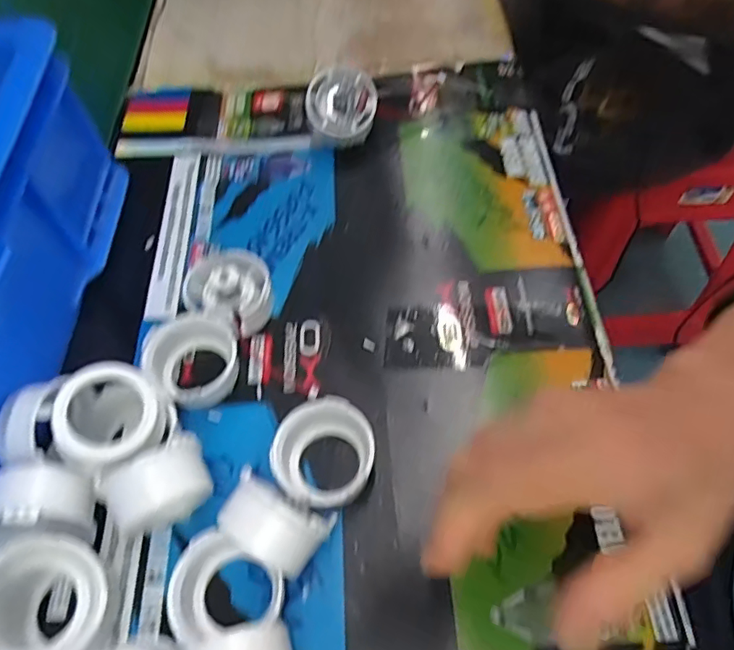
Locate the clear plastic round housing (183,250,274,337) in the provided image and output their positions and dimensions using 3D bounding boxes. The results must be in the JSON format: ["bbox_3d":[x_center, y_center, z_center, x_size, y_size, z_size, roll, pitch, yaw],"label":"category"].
[{"bbox_3d":[-0.088,-0.024,0.352,0.057,0.031,0.051,17,62,13],"label":"clear plastic round housing"}]

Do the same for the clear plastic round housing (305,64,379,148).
[{"bbox_3d":[-0.020,-0.173,0.425,0.053,0.023,0.056,0,90,-2],"label":"clear plastic round housing"}]

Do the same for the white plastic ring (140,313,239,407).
[{"bbox_3d":[-0.106,0.020,0.328,0.050,0.030,0.050,-2,60,3],"label":"white plastic ring"}]

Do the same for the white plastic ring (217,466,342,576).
[{"bbox_3d":[-0.043,0.101,0.267,0.046,0.050,0.033,22,63,16],"label":"white plastic ring"}]

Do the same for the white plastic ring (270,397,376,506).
[{"bbox_3d":[-0.023,0.072,0.295,0.056,0.028,0.053,-2,60,3],"label":"white plastic ring"}]

